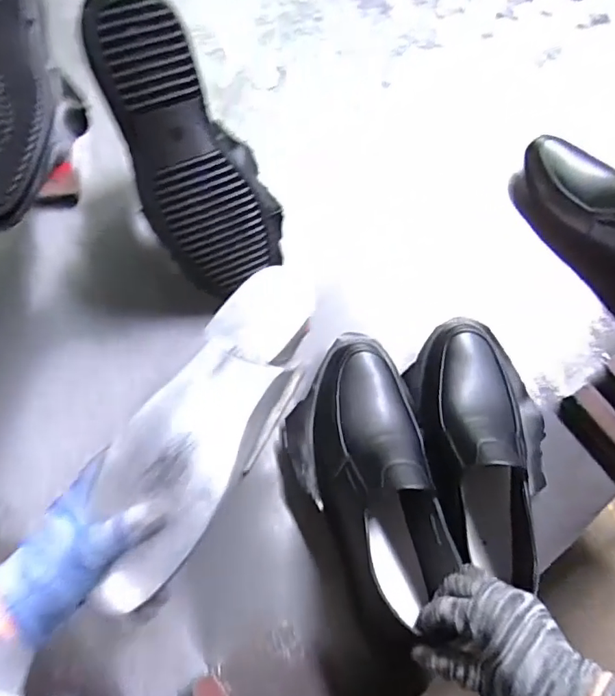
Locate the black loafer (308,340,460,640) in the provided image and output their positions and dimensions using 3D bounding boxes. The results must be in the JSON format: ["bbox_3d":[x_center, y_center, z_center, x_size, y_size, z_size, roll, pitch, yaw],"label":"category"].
[{"bbox_3d":[0.069,0.108,0.507,0.114,0.083,0.267,-9,75,-6],"label":"black loafer"}]

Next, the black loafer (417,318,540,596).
[{"bbox_3d":[0.177,0.089,0.526,0.099,0.085,0.266,-5,70,-5],"label":"black loafer"}]

